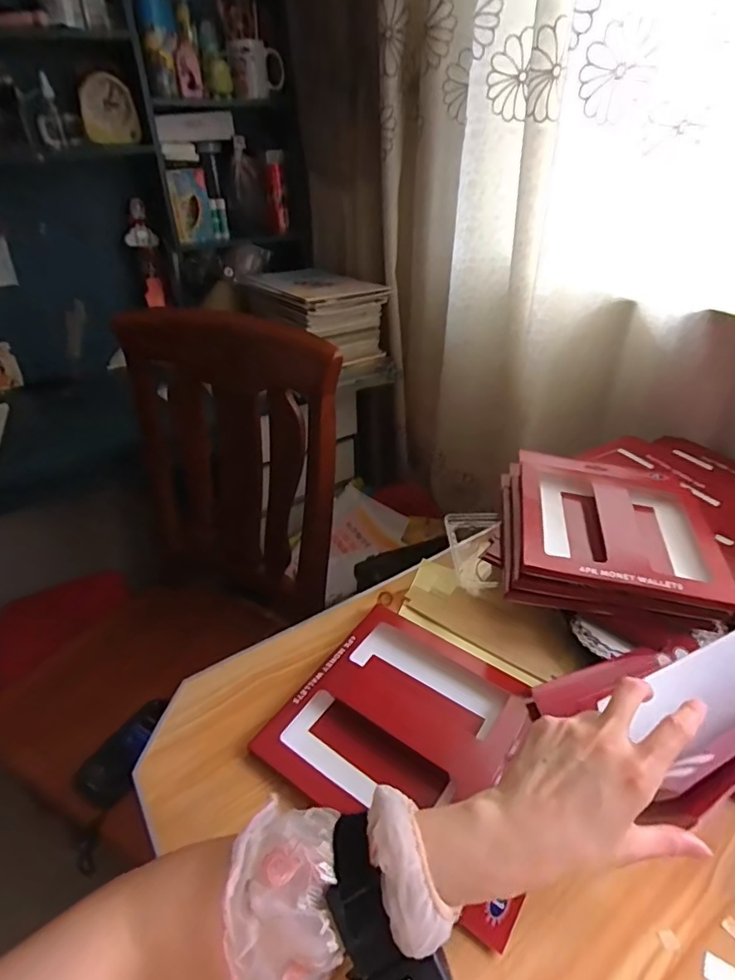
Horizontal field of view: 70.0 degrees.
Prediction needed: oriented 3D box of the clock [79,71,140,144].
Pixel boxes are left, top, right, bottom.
[{"bbox_3d":[-0.512,-0.755,1.043,0.020,0.117,0.116,31,42,21],"label":"clock"}]

